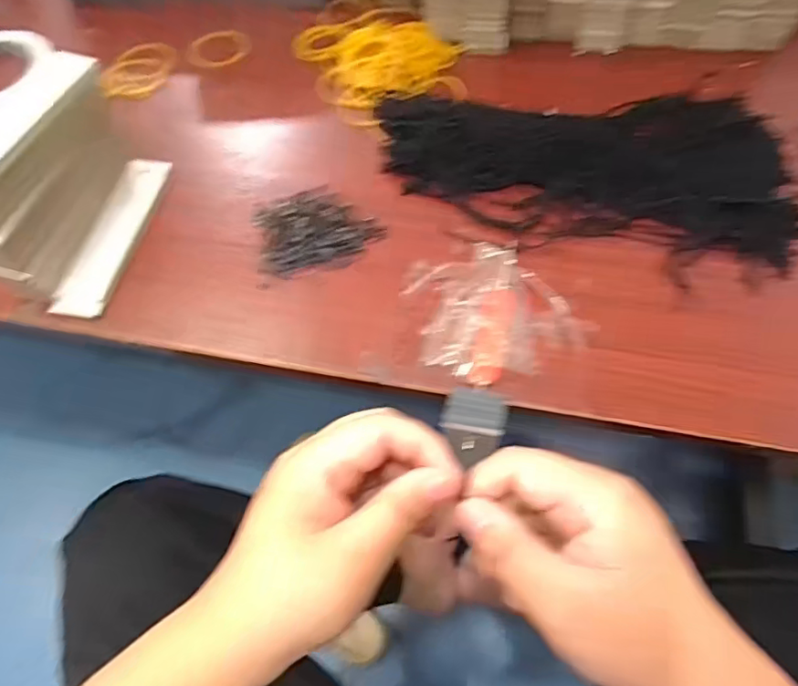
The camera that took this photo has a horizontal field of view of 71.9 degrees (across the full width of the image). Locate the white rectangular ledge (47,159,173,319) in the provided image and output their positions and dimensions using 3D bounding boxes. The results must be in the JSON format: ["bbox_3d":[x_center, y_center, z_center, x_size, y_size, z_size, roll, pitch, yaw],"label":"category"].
[{"bbox_3d":[-0.200,-0.079,0.390,0.035,0.009,0.139,7,64,6],"label":"white rectangular ledge"}]

